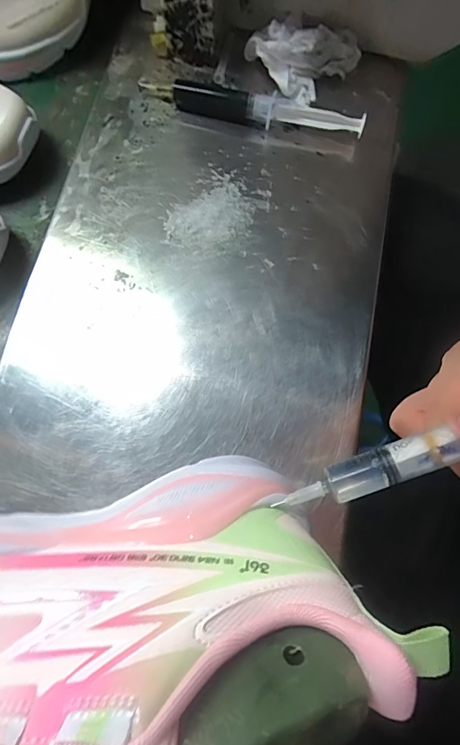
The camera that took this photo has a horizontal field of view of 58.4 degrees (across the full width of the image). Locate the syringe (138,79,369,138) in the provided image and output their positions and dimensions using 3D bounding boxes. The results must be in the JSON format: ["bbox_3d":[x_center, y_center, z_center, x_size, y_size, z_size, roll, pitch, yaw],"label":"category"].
[{"bbox_3d":[0.015,-0.197,0.306,0.168,0.019,0.015,14,75,0],"label":"syringe"}]

